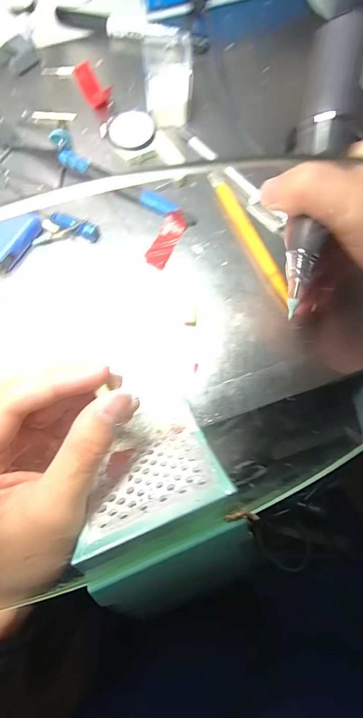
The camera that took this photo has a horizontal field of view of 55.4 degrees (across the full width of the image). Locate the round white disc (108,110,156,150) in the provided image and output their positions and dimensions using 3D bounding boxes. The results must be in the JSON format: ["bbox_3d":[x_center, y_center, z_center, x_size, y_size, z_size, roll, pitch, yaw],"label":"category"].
[{"bbox_3d":[-0.040,-0.184,0.279,0.037,0.011,0.028,-9,77,-3],"label":"round white disc"}]

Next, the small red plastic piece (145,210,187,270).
[{"bbox_3d":[-0.011,-0.089,0.257,0.017,0.008,0.045,21,78,4],"label":"small red plastic piece"}]

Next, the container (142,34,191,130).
[{"bbox_3d":[-0.010,-0.220,0.276,0.037,0.032,0.051,-6,77,-2],"label":"container"}]

